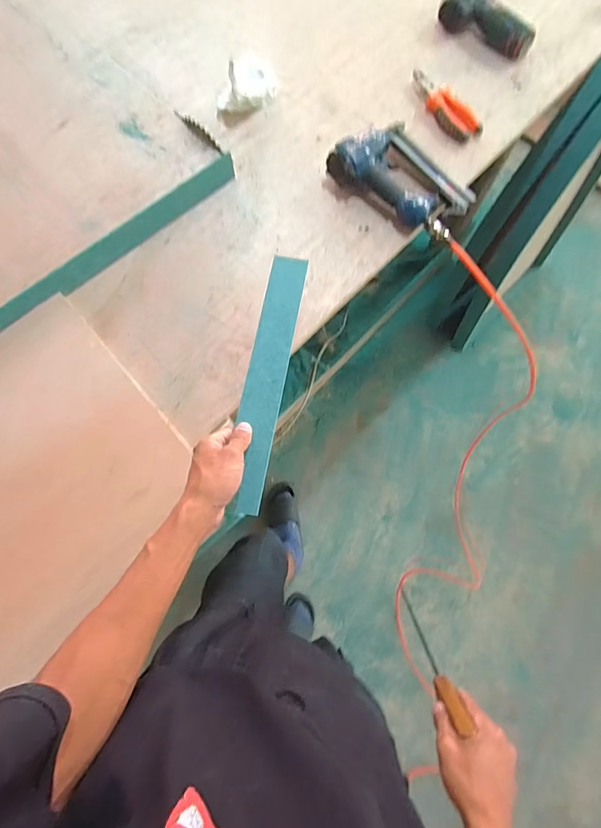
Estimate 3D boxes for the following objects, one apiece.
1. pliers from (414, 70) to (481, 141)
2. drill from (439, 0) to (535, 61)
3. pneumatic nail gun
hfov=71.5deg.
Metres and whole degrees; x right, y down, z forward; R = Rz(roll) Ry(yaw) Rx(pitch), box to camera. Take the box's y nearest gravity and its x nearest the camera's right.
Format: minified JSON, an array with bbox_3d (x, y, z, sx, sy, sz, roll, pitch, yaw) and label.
[{"bbox_3d":[0.273,-0.588,0.789,0.052,0.021,0.168,-36,78,-8],"label":"pliers"},{"bbox_3d":[0.388,-0.804,0.824,0.188,0.047,0.153,30,78,8],"label":"drill"},{"bbox_3d":[0.186,-0.419,0.731,0.249,0.054,0.149,36,79,9],"label":"pneumatic nail gun"}]

